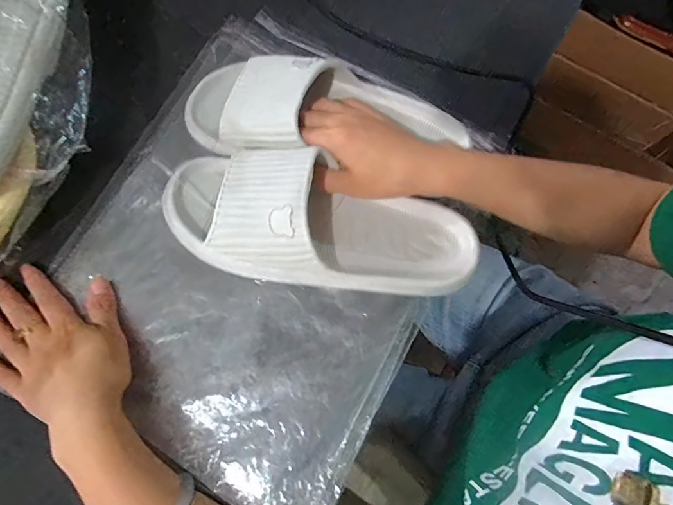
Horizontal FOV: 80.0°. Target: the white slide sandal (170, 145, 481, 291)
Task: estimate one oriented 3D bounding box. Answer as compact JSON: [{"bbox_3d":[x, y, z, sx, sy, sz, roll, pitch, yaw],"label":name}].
[{"bbox_3d":[-0.011,-0.022,0.329,0.253,0.074,0.100,12,76,-8],"label":"white slide sandal"}]

